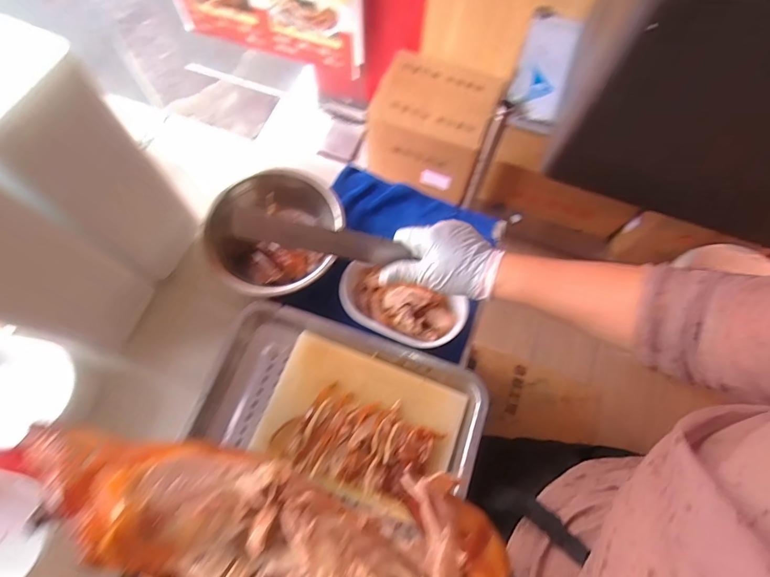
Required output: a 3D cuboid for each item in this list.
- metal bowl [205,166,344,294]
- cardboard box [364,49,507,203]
[{"bbox_3d":[-0.156,-0.071,0.572,0.194,0.076,0.177,1,70,-2],"label":"metal bowl"},{"bbox_3d":[0.162,-0.566,1.401,0.374,0.366,0.305,21,71,5],"label":"cardboard box"}]

